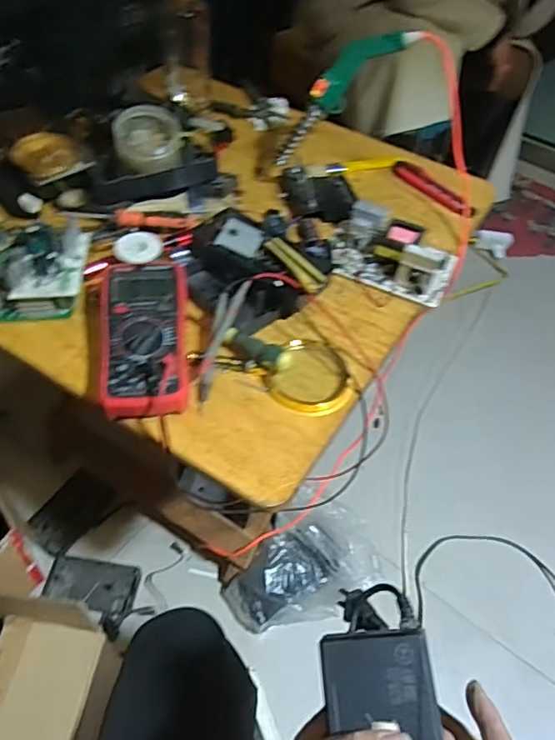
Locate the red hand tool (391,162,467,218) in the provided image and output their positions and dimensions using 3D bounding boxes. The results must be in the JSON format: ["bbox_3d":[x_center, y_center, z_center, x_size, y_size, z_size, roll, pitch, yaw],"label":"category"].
[{"bbox_3d":[0.236,-0.275,0.844,0.033,0.018,0.157,-30,60,-25],"label":"red hand tool"}]

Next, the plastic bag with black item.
[{"bbox_3d":[0.039,0.346,0.978,0.253,0.116,0.176,-1,52,-5],"label":"plastic bag with black item"}]

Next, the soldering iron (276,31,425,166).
[{"bbox_3d":[0.075,-0.366,0.735,0.041,0.230,0.049,25,37,-42],"label":"soldering iron"}]

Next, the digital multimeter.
[{"bbox_3d":[-0.143,-0.033,0.594,0.092,0.045,0.187,-2,52,-6],"label":"digital multimeter"}]

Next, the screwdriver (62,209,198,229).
[{"bbox_3d":[-0.187,-0.197,0.719,0.163,0.020,0.025,0,52,-5],"label":"screwdriver"}]

